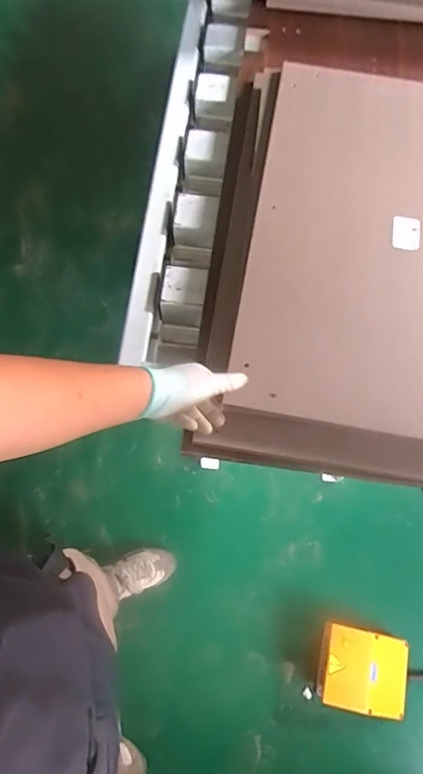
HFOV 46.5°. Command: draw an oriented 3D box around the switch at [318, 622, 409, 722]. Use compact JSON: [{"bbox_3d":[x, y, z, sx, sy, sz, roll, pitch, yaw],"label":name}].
[{"bbox_3d":[0.388,0.719,1.253,0.215,0.124,0.188,12,67,4],"label":"switch"}]

